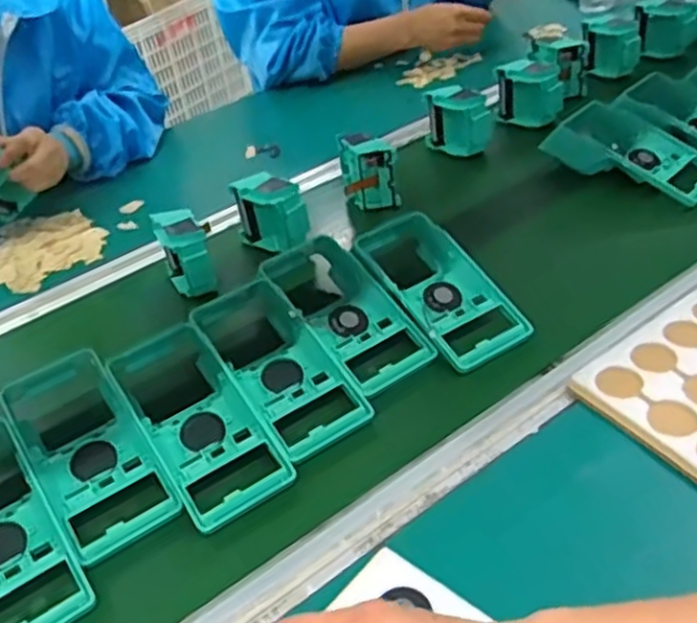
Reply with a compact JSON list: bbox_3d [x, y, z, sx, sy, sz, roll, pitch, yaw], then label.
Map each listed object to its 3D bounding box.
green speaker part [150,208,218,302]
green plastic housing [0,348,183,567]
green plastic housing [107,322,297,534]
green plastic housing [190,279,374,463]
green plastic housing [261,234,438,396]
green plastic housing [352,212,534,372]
[{"bbox_3d":[-0.162,-0.054,0.735,0.044,0.076,0.068,-18,40,-12],"label":"green speaker part"},{"bbox_3d":[-0.203,0.101,0.570,0.082,0.034,0.202,-30,42,-22],"label":"green plastic housing"},{"bbox_3d":[-0.121,0.079,0.576,0.084,0.042,0.188,-28,43,-22],"label":"green plastic housing"},{"bbox_3d":[-0.063,0.037,0.617,0.093,0.045,0.198,-27,43,-21],"label":"green plastic housing"},{"bbox_3d":[-0.010,-0.006,0.663,0.082,0.042,0.197,-28,43,-22],"label":"green plastic housing"},{"bbox_3d":[0.075,-0.028,0.672,0.086,0.046,0.195,-27,43,-21],"label":"green plastic housing"}]

